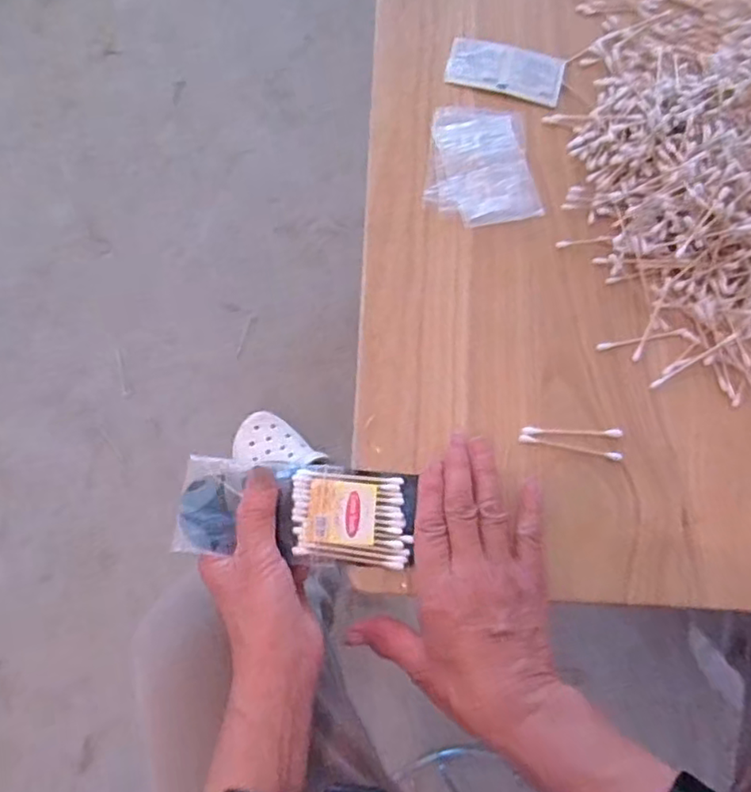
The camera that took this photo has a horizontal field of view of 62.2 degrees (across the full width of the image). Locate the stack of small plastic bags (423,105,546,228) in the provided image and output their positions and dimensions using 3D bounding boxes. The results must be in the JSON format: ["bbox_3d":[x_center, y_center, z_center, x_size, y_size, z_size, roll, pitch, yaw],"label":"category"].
[{"bbox_3d":[0.084,-0.192,0.510,0.088,0.009,0.117,-6,72,-4],"label":"stack of small plastic bags"}]

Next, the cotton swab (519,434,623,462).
[{"bbox_3d":[0.137,0.036,0.437,0.072,0.004,0.006,11,72,2],"label":"cotton swab"}]

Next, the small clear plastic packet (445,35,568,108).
[{"bbox_3d":[0.114,-0.286,0.544,0.100,0.009,0.049,15,72,3],"label":"small clear plastic packet"}]

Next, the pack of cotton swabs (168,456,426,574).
[{"bbox_3d":[-0.051,0.074,0.404,0.146,0.016,0.063,6,72,-2],"label":"pack of cotton swabs"}]

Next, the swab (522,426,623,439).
[{"bbox_3d":[0.140,0.026,0.441,0.072,0.005,0.007,1,72,-1],"label":"swab"}]

